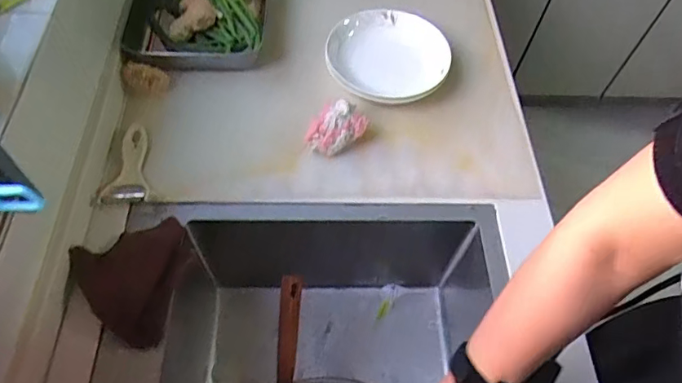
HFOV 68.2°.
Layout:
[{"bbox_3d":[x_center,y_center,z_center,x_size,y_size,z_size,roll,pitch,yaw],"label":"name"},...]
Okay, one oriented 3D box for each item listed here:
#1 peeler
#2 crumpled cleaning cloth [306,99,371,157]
[{"bbox_3d":[-0.262,-0.040,0.634,0.055,0.012,0.124,1,58,-4],"label":"peeler"},{"bbox_3d":[-0.005,-0.081,0.662,0.077,0.047,0.052,-37,67,-23],"label":"crumpled cleaning cloth"}]

